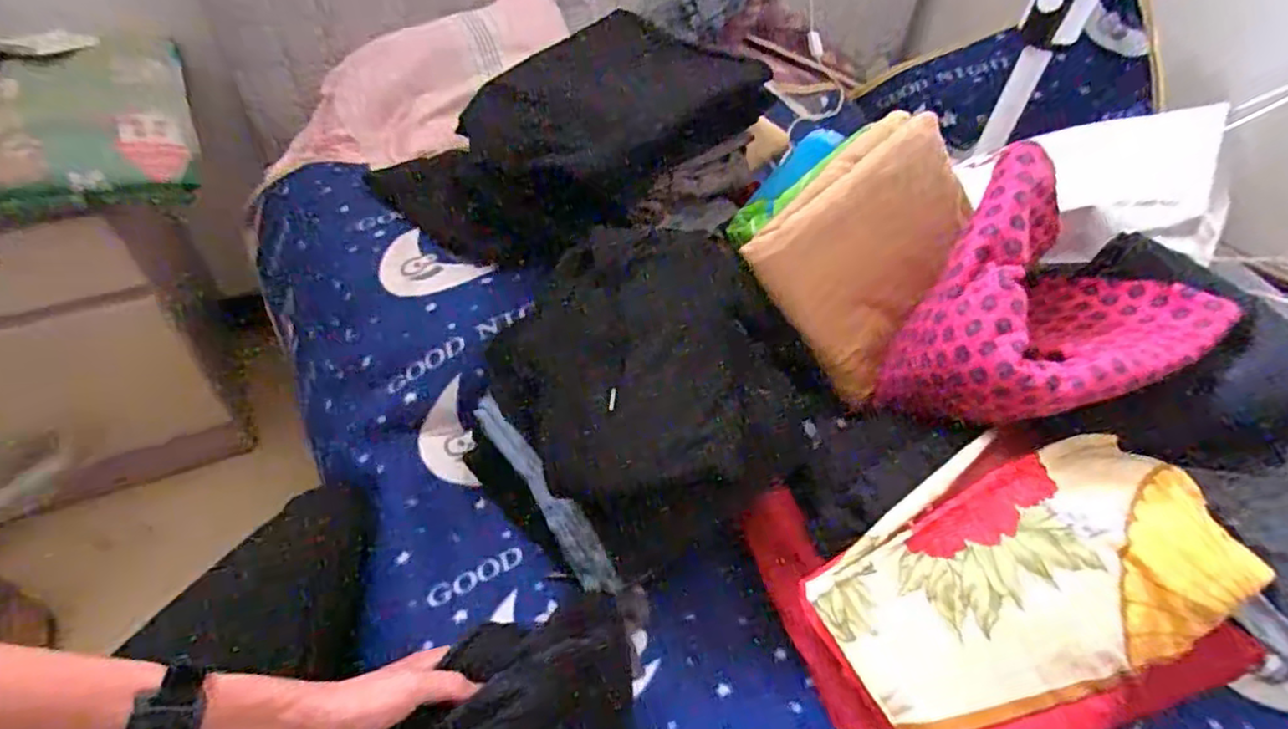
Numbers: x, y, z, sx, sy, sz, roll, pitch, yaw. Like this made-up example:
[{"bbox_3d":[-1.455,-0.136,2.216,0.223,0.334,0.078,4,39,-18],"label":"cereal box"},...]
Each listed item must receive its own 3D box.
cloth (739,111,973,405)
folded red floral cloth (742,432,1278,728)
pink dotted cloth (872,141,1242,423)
[{"bbox_3d":[0.259,-0.123,0.752,0.253,0.217,0.057,-40,19,-4],"label":"cloth"},{"bbox_3d":[0.330,0.209,0.594,0.427,0.135,0.264,-15,50,-20],"label":"folded red floral cloth"},{"bbox_3d":[0.407,-0.069,0.655,0.281,0.171,0.225,-21,52,-24],"label":"pink dotted cloth"}]

